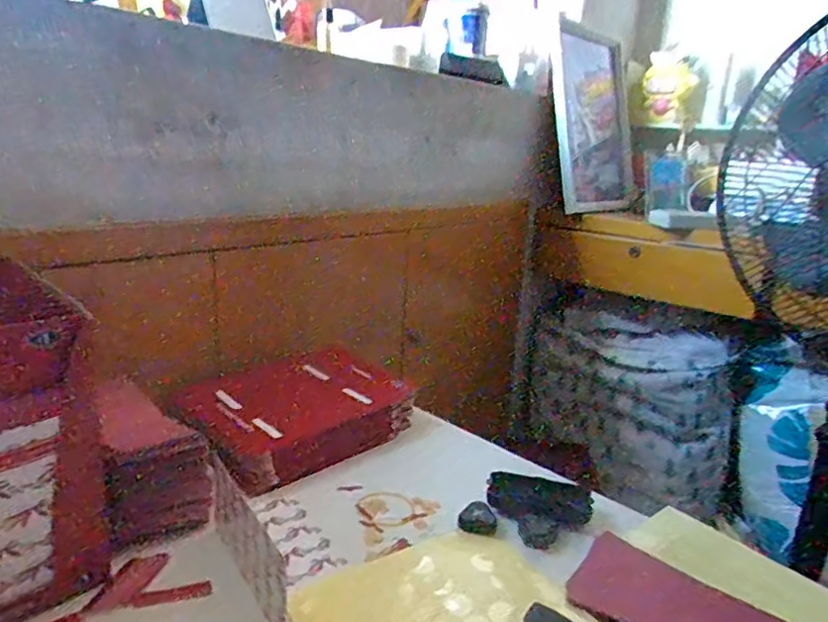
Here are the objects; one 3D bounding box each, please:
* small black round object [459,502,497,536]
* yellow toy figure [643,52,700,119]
[{"bbox_3d":[0.068,0.218,0.602,0.039,0.017,0.030,5,16,10],"label":"small black round object"},{"bbox_3d":[0.684,-0.599,1.542,0.127,0.165,0.110,7,16,15],"label":"yellow toy figure"}]

